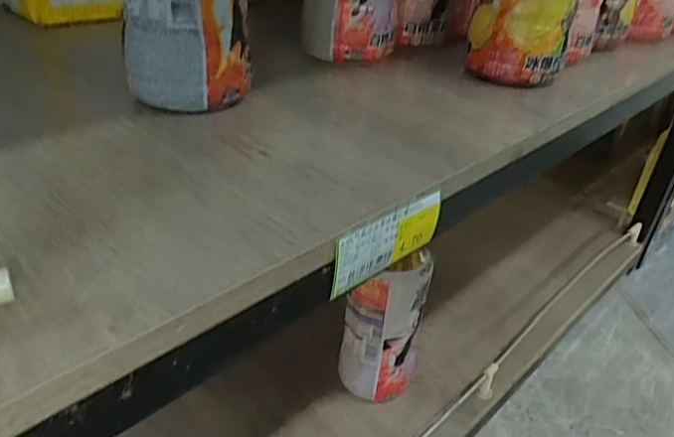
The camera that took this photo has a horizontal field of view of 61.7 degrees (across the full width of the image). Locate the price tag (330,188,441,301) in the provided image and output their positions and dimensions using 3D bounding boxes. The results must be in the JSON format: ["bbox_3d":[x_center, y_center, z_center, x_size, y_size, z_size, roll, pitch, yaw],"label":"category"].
[{"bbox_3d":[0.029,0.011,0.301,0.004,0.035,0.085,30,40,33],"label":"price tag"}]

